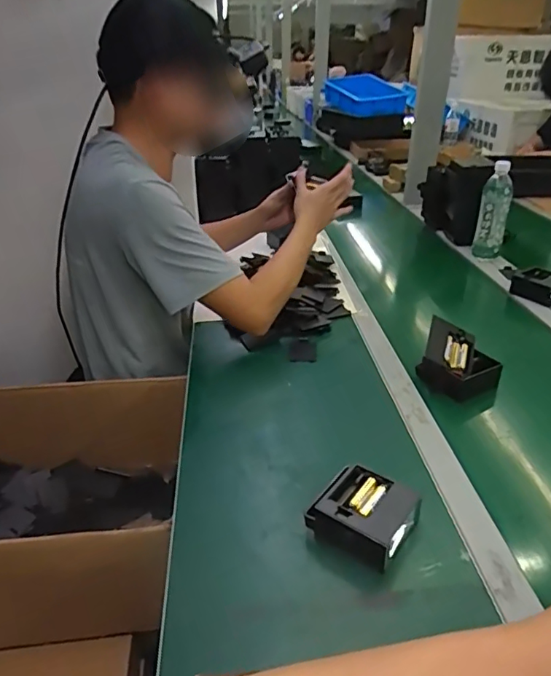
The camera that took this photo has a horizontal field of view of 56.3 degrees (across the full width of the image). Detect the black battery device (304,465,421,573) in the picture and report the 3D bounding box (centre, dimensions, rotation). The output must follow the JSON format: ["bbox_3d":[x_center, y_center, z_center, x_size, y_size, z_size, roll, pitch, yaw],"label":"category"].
[{"bbox_3d":[0.091,0.184,0.536,0.091,0.043,0.089,23,37,36],"label":"black battery device"}]

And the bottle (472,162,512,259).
[{"bbox_3d":[0.517,-0.301,1.222,0.066,0.202,0.053,10,30,19],"label":"bottle"}]

